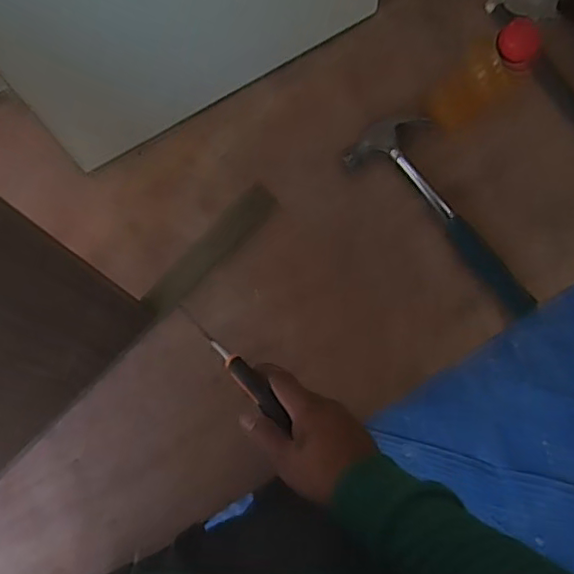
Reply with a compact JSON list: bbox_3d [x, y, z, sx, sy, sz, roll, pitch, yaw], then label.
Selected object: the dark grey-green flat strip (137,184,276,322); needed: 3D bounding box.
[{"bbox_3d":[-0.077,-0.035,0.606,0.035,0.009,0.168,43,86,-3],"label":"dark grey-green flat strip"}]

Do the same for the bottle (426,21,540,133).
[{"bbox_3d":[0.174,-0.189,0.544,0.047,0.175,0.046,0,90,-5],"label":"bottle"}]

